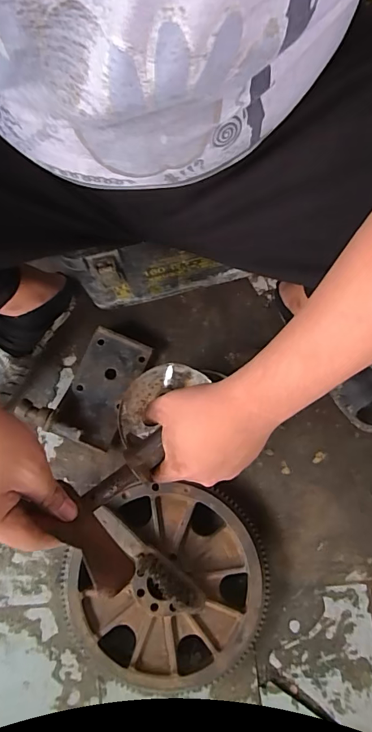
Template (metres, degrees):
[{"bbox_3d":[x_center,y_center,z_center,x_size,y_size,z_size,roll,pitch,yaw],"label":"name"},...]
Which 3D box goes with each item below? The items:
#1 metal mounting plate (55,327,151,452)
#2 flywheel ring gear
[{"bbox_3d":[-0.149,0.036,0.724,0.106,0.043,0.195,23,78,7],"label":"metal mounting plate"},{"bbox_3d":[-0.037,0.341,0.659,0.317,0.054,0.289,-3,74,1],"label":"flywheel ring gear"}]

